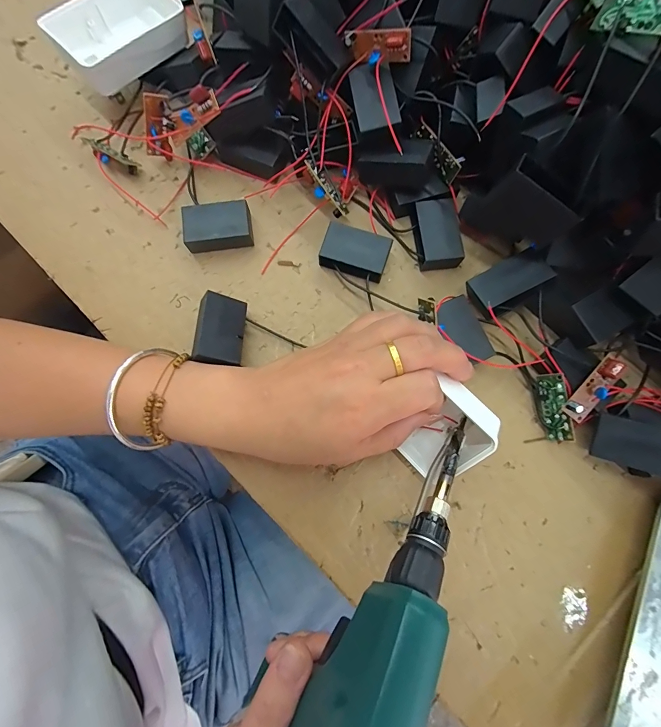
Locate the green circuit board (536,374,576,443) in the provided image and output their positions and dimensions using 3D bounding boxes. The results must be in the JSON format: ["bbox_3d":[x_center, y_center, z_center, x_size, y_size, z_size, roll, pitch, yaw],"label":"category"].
[{"bbox_3d":[0.149,0.030,0.234,0.004,0.019,0.045,-10,88,-45],"label":"green circuit board"}]

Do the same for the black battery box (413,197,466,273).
[{"bbox_3d":[0.077,-0.092,0.260,0.034,0.018,0.054,-7,79,-1],"label":"black battery box"}]

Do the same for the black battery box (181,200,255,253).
[{"bbox_3d":[-0.083,-0.101,0.262,0.048,0.018,0.030,-9,79,-2],"label":"black battery box"}]

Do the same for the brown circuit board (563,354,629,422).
[{"bbox_3d":[0.167,0.017,0.218,0.015,0.012,0.044,36,100,6],"label":"brown circuit board"}]

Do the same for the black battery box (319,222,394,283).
[{"bbox_3d":[0.018,-0.080,0.257,0.046,0.019,0.030,18,80,3],"label":"black battery box"}]

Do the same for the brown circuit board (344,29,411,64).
[{"bbox_3d":[0.031,-0.205,0.229,0.040,0.018,0.013,20,79,17],"label":"brown circuit board"}]

